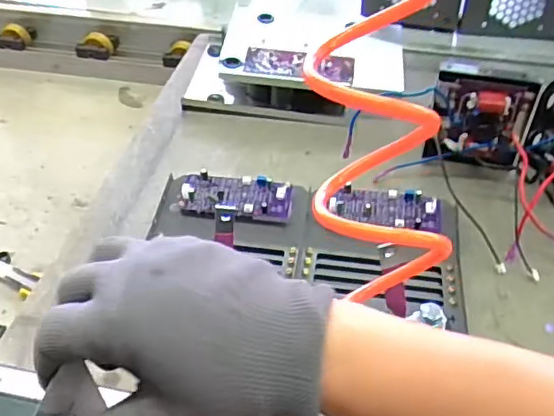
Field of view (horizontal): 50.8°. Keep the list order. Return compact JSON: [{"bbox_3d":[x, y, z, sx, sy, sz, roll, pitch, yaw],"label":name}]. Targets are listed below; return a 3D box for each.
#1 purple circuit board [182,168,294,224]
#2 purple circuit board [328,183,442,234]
[{"bbox_3d":[-0.041,-0.011,0.600,0.112,0.016,0.057,4,51,4],"label":"purple circuit board"},{"bbox_3d":[0.109,0.000,0.586,0.108,0.019,0.045,7,45,8],"label":"purple circuit board"}]

